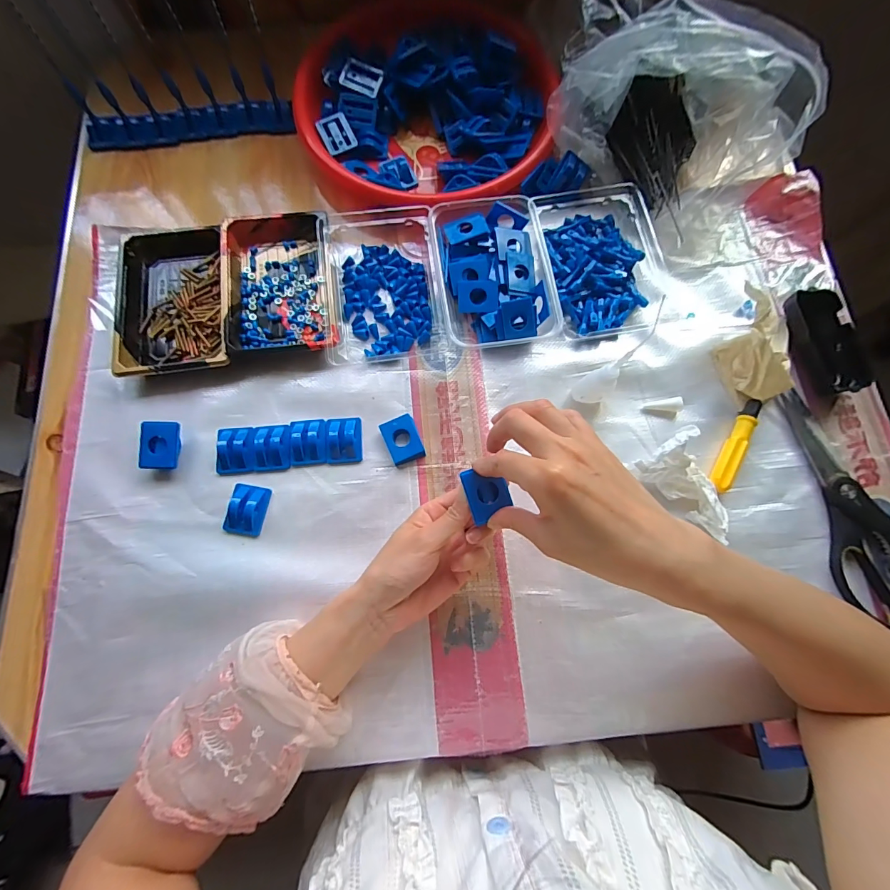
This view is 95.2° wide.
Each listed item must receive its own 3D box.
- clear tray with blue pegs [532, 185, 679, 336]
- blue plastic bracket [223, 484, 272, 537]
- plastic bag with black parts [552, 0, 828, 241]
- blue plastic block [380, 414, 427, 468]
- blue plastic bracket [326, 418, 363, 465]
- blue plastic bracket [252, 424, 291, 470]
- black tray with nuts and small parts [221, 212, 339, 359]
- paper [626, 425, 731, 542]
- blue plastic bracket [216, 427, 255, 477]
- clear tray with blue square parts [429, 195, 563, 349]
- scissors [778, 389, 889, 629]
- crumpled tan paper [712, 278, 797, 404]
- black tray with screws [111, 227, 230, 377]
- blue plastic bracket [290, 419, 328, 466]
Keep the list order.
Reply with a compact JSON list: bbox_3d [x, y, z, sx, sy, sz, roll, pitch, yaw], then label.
[{"bbox_3d":[0.170,-0.201,0.429,0.135,0.030,0.172,-13,77,-4],"label":"clear tray with blue pegs"},{"bbox_3d":[-0.183,0.058,0.371,0.033,0.017,0.045,10,76,2],"label":"blue plastic bracket"},{"bbox_3d":[0.224,-0.347,0.419,0.256,0.111,0.139,34,78,7],"label":"plastic bag with black parts"},{"bbox_3d":[-0.040,-0.005,0.395,0.033,0.011,0.044,-22,77,-6],"label":"blue plastic block"},{"bbox_3d":[-0.097,-0.006,0.390,0.033,0.012,0.045,-4,76,-2],"label":"blue plastic bracket"},{"bbox_3d":[-0.164,0.001,0.387,0.035,0.013,0.043,-5,76,-2],"label":"blue plastic bracket"},{"bbox_3d":[-0.170,-0.168,0.418,0.107,0.027,0.159,-8,76,-3],"label":"black tray with nuts and small parts"},{"bbox_3d":[0.220,0.040,0.364,0.060,0.043,0.096,-32,79,-8],"label":"paper"},{"bbox_3d":[-0.199,0.003,0.385,0.038,0.013,0.045,-5,76,-2],"label":"blue plastic bracket"},{"bbox_3d":[0.048,-0.173,0.418,0.108,0.034,0.156,-10,76,-3],"label":"clear tray with blue square parts"},{"bbox_3d":[0.381,0.049,0.376,0.092,0.010,0.216,-10,76,-3],"label":"scissors"},{"bbox_3d":[0.308,-0.096,0.394,0.066,0.049,0.109,10,76,2],"label":"crumpled tan paper"},{"bbox_3d":[-0.278,-0.152,0.416,0.108,0.019,0.166,-8,76,-3],"label":"black tray with screws"},{"bbox_3d":[-0.131,-0.004,0.389,0.034,0.012,0.044,-5,76,-2],"label":"blue plastic bracket"}]

